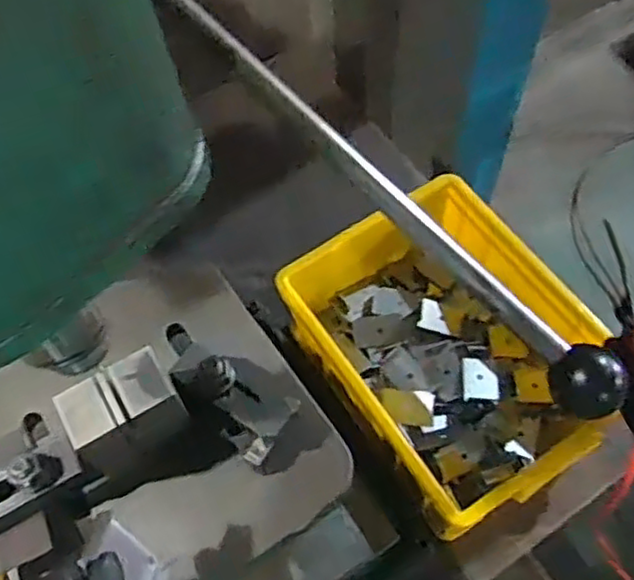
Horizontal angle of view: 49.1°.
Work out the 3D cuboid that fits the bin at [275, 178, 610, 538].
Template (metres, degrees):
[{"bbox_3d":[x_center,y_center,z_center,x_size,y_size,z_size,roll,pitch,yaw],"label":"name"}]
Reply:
[{"bbox_3d":[0.150,0.064,0.787,0.258,0.103,0.349,-31,65,-13],"label":"bin"}]

